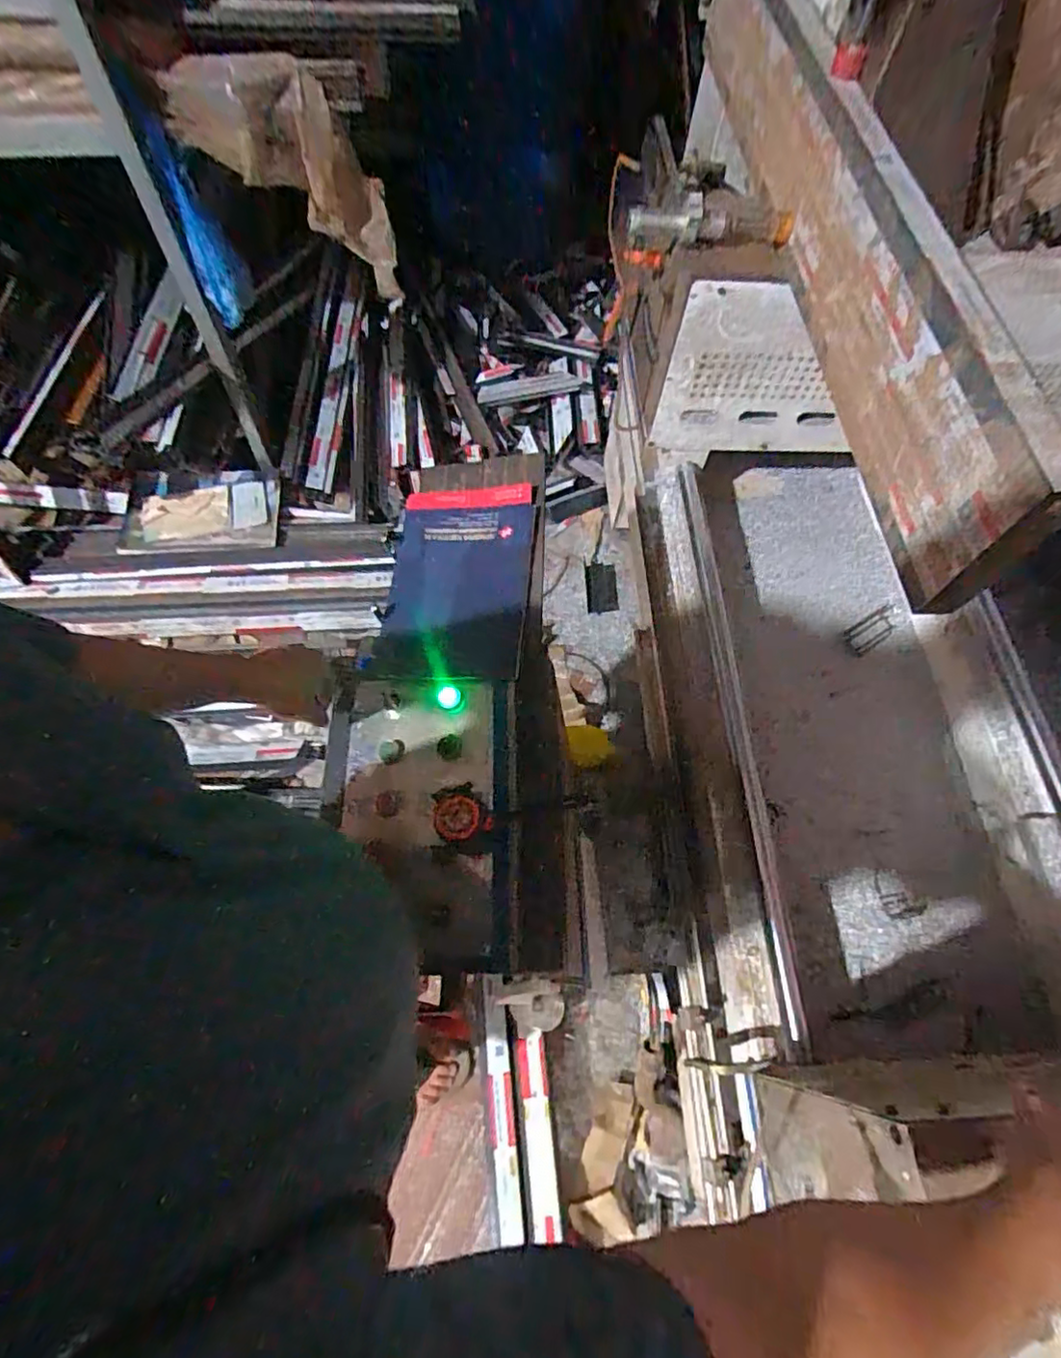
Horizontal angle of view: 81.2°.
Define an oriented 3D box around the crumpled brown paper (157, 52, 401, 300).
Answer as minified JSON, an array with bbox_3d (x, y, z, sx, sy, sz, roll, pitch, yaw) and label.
[{"bbox_3d":[-0.502,-1.031,1.343,0.397,0.422,0.181,-15,65,-11],"label":"crumpled brown paper"}]

